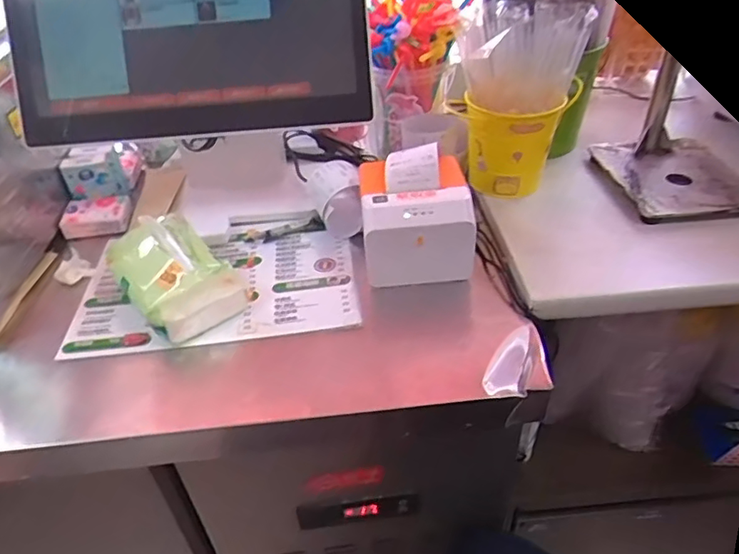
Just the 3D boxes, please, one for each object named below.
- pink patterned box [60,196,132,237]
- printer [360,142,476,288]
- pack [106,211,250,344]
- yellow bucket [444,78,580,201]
[{"bbox_3d":[-0.348,-0.080,0.724,0.076,0.029,0.053,-6,38,-3],"label":"pink patterned box"},{"bbox_3d":[0.050,-0.064,0.602,0.109,0.123,0.125,-3,38,0],"label":"printer"},{"bbox_3d":[-0.196,-0.005,0.580,0.101,0.082,0.138,-26,43,-26],"label":"pack"},{"bbox_3d":[0.174,-0.170,0.695,0.137,0.112,0.137,-2,38,2],"label":"yellow bucket"}]

